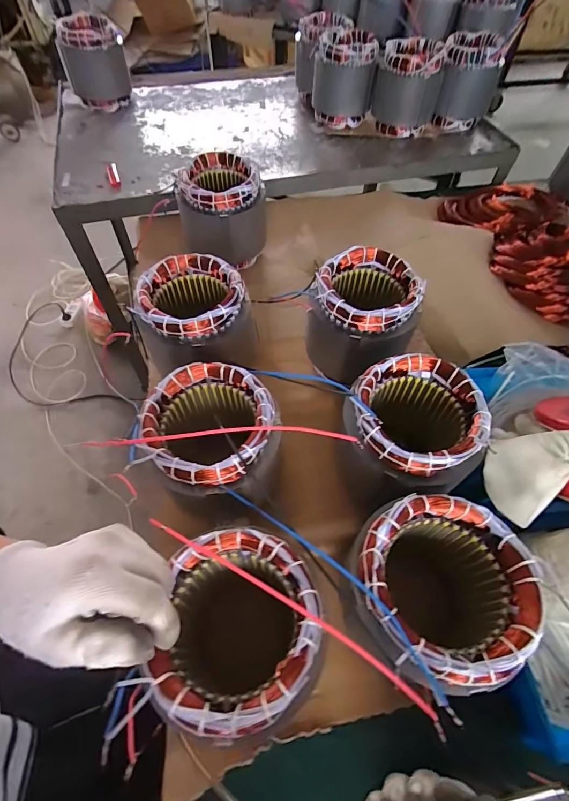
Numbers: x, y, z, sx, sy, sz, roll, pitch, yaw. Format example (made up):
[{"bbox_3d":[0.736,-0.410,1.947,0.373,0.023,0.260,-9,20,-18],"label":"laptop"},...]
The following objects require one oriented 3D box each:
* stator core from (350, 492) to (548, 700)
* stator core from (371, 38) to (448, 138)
[{"bbox_3d":[0.133,0.178,0.366,0.135,0.145,0.133,1,57,-1],"label":"stator core"},{"bbox_3d":[0.306,-0.781,0.965,0.159,0.162,0.135,13,58,7],"label":"stator core"}]

